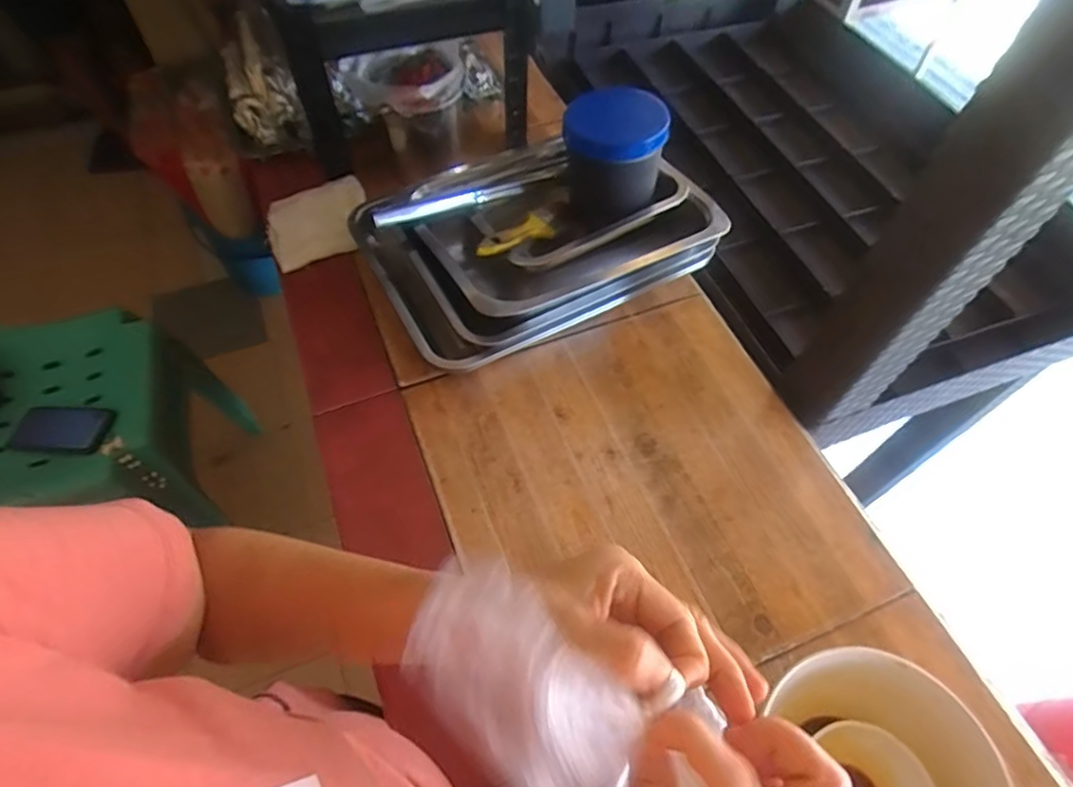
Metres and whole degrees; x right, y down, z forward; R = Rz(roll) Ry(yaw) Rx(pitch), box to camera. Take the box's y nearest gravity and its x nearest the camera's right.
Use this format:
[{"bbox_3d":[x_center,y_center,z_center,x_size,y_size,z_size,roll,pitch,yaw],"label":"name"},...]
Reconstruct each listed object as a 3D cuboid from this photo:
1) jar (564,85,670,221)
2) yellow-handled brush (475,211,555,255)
[{"bbox_3d":[0.085,-0.279,0.705,0.108,0.119,0.105,1,58,-1],"label":"jar"},{"bbox_3d":[-0.025,-0.184,0.696,0.027,0.021,0.121,39,48,21],"label":"yellow-handled brush"}]

